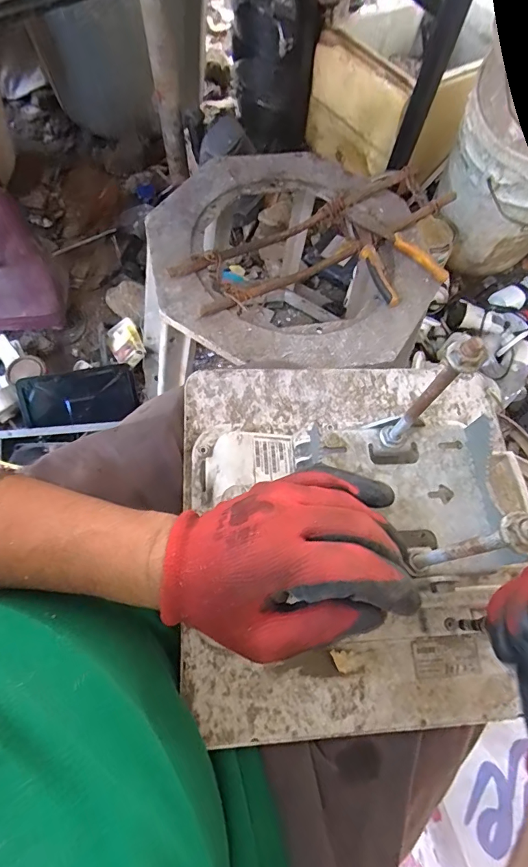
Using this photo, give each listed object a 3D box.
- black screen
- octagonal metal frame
[{"bbox_3d":[-0.354,-0.068,0.814,0.205,0.110,0.018,-12,30,-14],"label":"black screen"},{"bbox_3d":[0.037,-0.259,0.594,0.392,0.041,0.391,-9,71,-6],"label":"octagonal metal frame"}]

